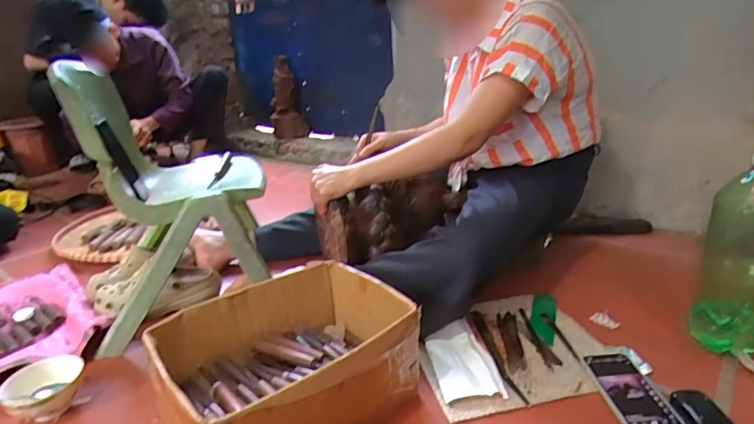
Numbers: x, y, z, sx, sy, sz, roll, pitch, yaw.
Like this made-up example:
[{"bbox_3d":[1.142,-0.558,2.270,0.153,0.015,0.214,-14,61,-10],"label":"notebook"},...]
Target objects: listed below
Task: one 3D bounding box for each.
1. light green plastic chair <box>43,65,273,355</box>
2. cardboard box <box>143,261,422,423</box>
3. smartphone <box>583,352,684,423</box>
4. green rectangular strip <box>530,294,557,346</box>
[{"bbox_3d":[-0.396,-0.039,0.958,0.317,0.474,0.316,-8,20,-15],"label":"light green plastic chair"},{"bbox_3d":[-0.128,0.219,0.702,0.326,0.146,0.267,-16,24,-35],"label":"cardboard box"},{"bbox_3d":[0.382,0.272,0.722,0.081,0.016,0.157,-2,19,1],"label":"smartphone"},{"bbox_3d":[0.318,0.198,0.907,0.044,0.005,0.176,18,22,16],"label":"green rectangular strip"}]

